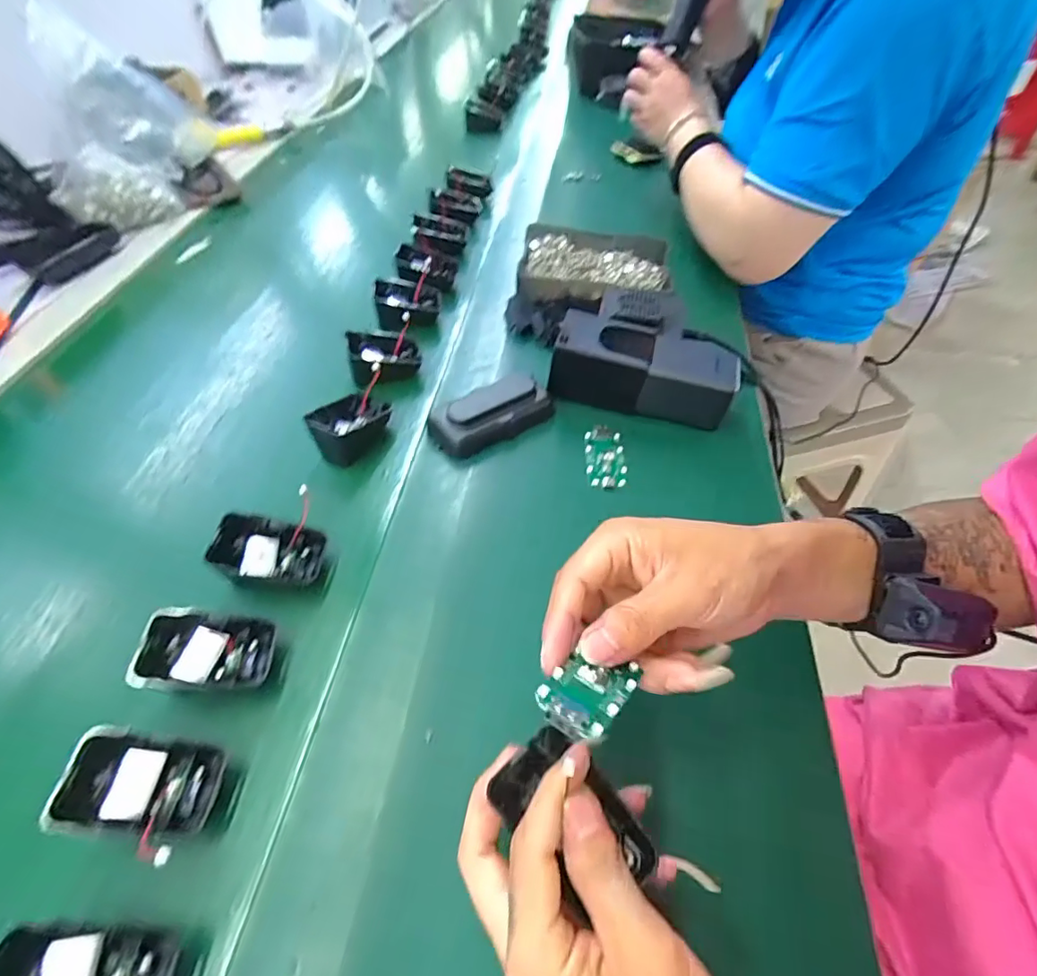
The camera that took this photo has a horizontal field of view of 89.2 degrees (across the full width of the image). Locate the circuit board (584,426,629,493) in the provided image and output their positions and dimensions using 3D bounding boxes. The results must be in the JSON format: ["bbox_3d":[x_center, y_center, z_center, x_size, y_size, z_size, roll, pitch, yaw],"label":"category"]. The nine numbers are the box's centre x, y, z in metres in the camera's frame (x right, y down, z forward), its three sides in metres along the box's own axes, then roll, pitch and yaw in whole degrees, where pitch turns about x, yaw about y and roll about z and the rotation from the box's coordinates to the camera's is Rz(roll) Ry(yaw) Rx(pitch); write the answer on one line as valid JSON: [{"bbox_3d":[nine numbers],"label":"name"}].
[{"bbox_3d":[0.072,-0.028,0.436,0.032,0.004,0.063,1,50,2],"label":"circuit board"}]

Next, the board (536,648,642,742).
[{"bbox_3d":[0.030,0.085,0.223,0.029,0.004,0.061,28,22,24],"label":"board"}]

